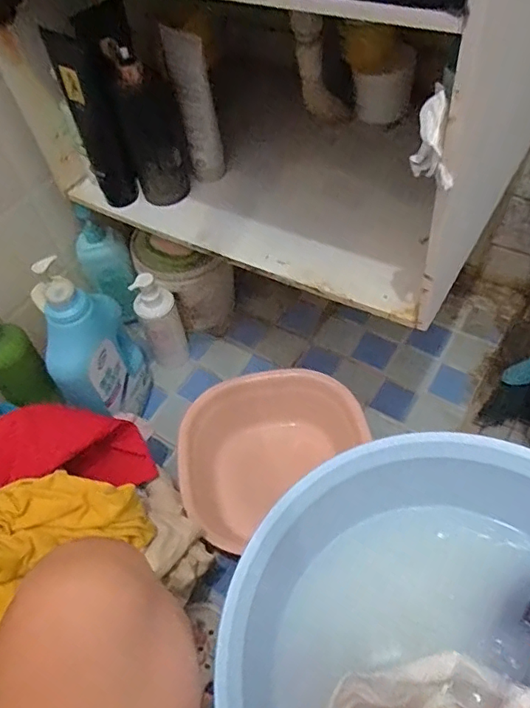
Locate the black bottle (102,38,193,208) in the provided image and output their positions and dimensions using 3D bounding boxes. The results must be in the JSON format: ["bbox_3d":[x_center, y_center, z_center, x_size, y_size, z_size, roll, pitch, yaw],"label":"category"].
[{"bbox_3d":[-0.150,-0.301,0.701,0.077,0.187,0.078,-16,52,-4],"label":"black bottle"}]

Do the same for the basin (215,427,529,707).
[{"bbox_3d":[0.163,0.272,0.447,0.379,0.154,0.371,-3,48,3],"label":"basin"}]

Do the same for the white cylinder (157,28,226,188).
[{"bbox_3d":[-0.091,-0.323,0.705,0.047,0.184,0.049,-12,52,-1],"label":"white cylinder"}]

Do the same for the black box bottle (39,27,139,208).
[{"bbox_3d":[-0.221,-0.297,0.703,0.054,0.207,0.056,-20,52,-7],"label":"black box bottle"}]

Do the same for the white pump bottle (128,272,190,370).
[{"bbox_3d":[-0.177,-0.045,0.924,0.066,0.191,0.063,-20,52,-7],"label":"white pump bottle"}]

